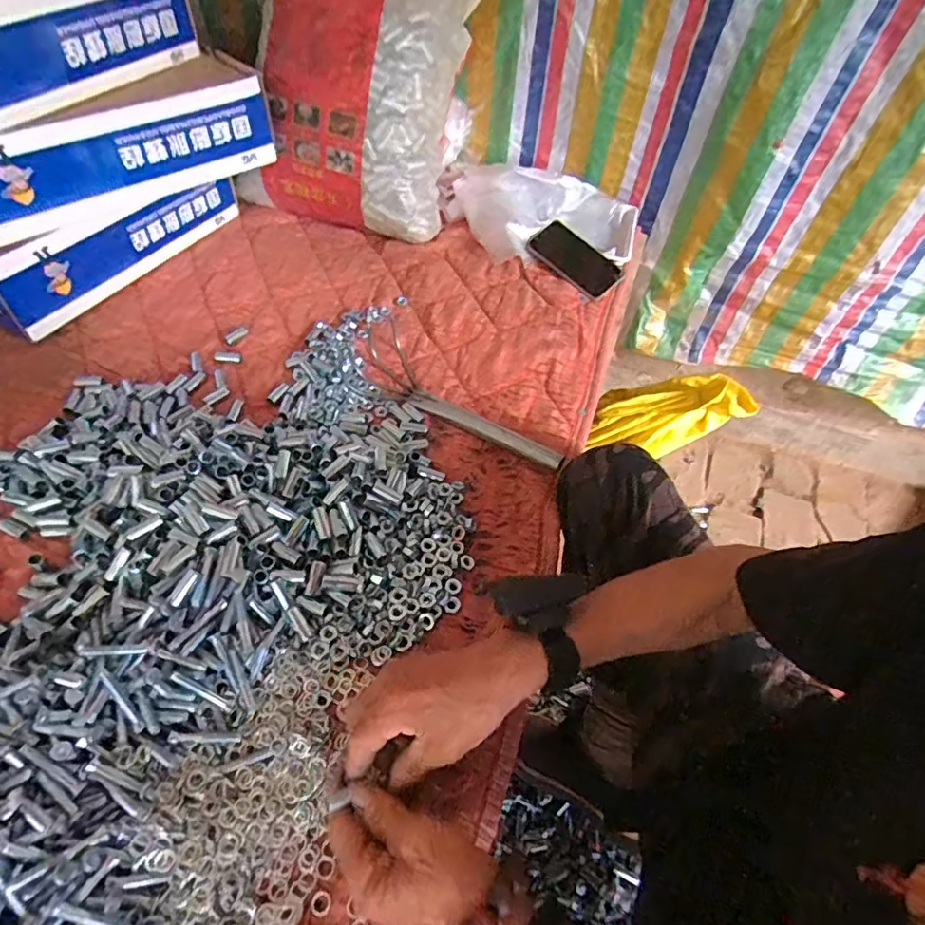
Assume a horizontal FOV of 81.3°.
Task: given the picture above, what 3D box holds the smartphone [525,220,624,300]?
[{"bbox_3d":[0.186,-0.333,0.882,0.149,0.016,0.080,40,81,1],"label":"smartphone"}]

